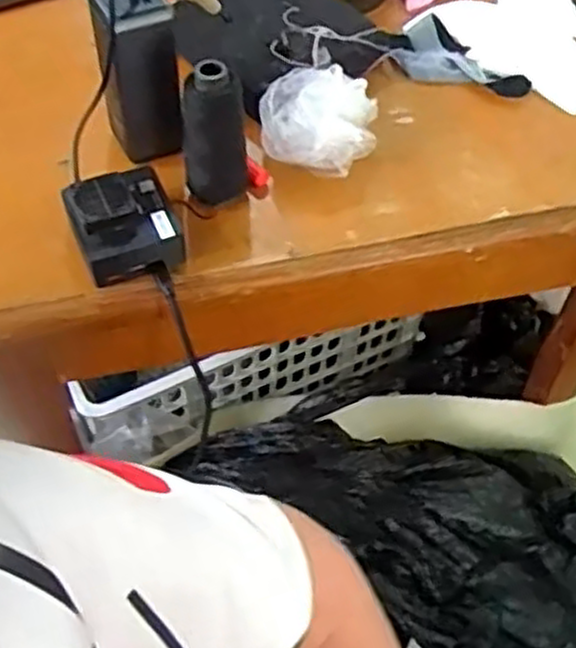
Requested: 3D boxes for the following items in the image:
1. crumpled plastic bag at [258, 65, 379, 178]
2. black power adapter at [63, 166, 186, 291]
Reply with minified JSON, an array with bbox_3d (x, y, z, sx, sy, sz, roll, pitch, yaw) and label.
[{"bbox_3d":[0.026,-0.164,0.629,0.094,0.047,0.081,-1,54,-3],"label":"crumpled plastic bag"},{"bbox_3d":[-0.117,-0.071,0.561,0.069,0.047,0.072,-20,57,-16],"label":"black power adapter"}]

